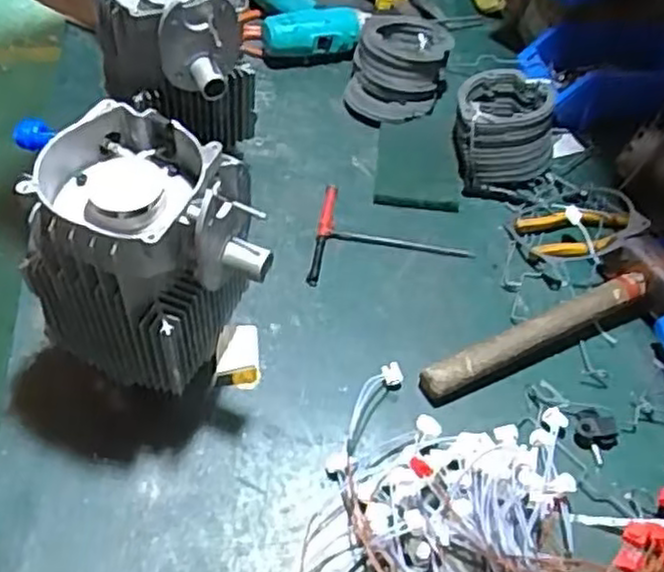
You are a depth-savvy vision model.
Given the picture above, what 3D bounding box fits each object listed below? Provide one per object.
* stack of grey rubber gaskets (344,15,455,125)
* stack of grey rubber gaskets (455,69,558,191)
[{"bbox_3d":[0.077,-0.259,0.878,0.115,0.071,0.135,19,52,11],"label":"stack of grey rubber gaskets"},{"bbox_3d":[0.188,-0.170,0.804,0.106,0.077,0.123,3,51,-1],"label":"stack of grey rubber gaskets"}]

